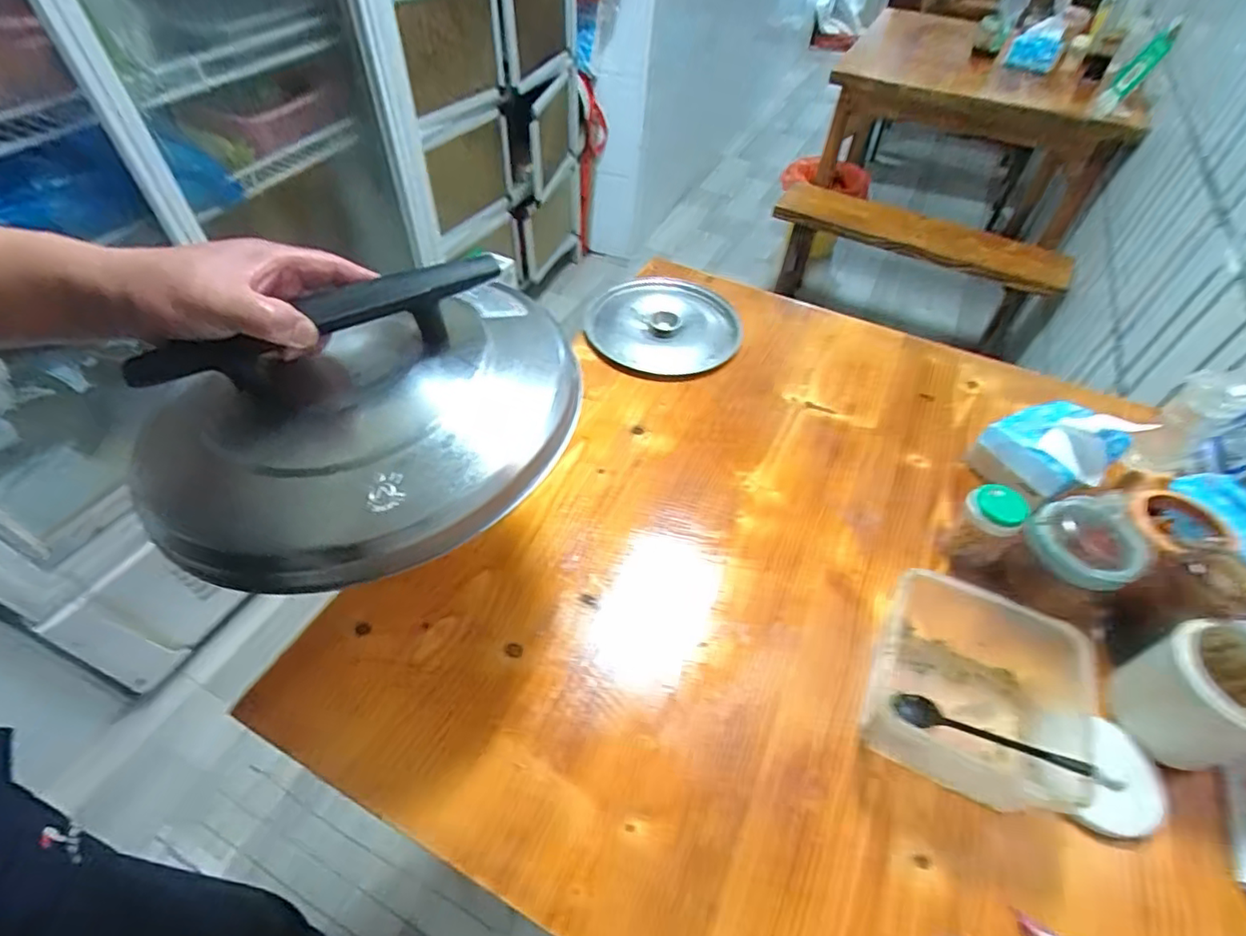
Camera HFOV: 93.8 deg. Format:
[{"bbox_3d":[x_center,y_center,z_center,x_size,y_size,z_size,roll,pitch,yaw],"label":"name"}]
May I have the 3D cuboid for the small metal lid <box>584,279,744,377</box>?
[{"bbox_3d":[0.058,-0.201,0.807,0.202,0.020,0.199,2,49,-2],"label":"small metal lid"}]

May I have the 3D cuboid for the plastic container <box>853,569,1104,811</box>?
[{"bbox_3d":[0.278,0.172,0.461,0.138,0.082,0.155,22,51,15],"label":"plastic container"}]

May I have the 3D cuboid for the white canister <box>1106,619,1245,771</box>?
[{"bbox_3d":[0.451,0.175,0.451,0.078,0.095,0.084,2,49,-2],"label":"white canister"}]

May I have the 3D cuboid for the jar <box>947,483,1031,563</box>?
[{"bbox_3d":[0.348,0.057,0.567,0.047,0.082,0.042,28,53,19],"label":"jar"}]

